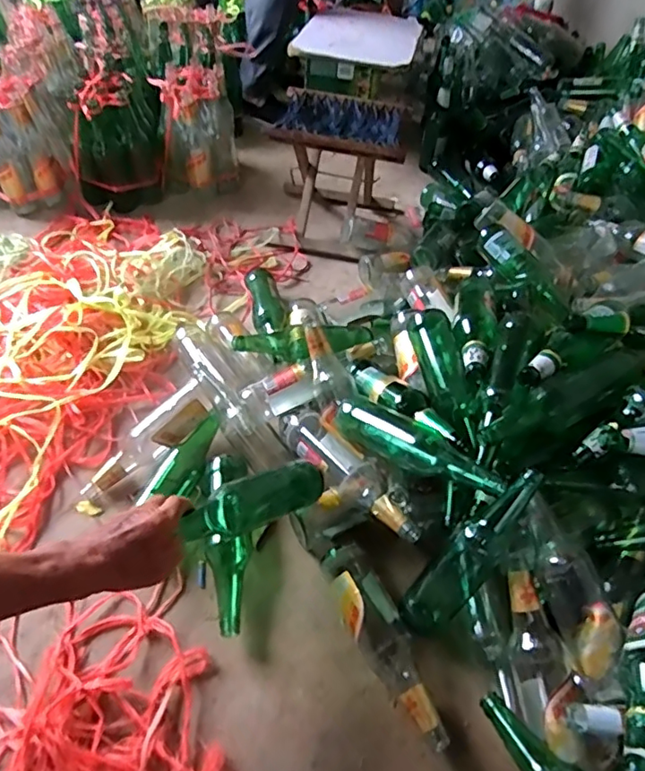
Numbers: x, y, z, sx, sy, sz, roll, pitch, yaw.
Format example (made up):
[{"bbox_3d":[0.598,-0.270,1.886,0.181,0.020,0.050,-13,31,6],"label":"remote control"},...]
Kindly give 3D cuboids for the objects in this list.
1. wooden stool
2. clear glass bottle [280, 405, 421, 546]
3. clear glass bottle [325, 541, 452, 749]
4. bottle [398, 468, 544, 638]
[{"bbox_3d":[0.044,-0.515,1.324,0.293,0.245,0.283,5,48,4],"label":"wooden stool"},{"bbox_3d":[0.030,0.128,0.829,0.073,0.070,0.302,-31,57,-28],"label":"clear glass bottle"},{"bbox_3d":[0.081,0.326,0.717,0.070,0.059,0.255,-19,51,-18],"label":"clear glass bottle"},{"bbox_3d":[0.197,0.213,0.721,0.060,0.260,0.068,43,21,32],"label":"bottle"}]

